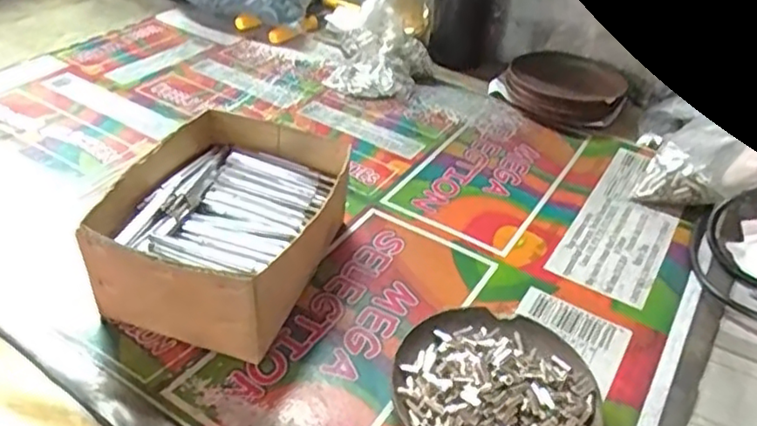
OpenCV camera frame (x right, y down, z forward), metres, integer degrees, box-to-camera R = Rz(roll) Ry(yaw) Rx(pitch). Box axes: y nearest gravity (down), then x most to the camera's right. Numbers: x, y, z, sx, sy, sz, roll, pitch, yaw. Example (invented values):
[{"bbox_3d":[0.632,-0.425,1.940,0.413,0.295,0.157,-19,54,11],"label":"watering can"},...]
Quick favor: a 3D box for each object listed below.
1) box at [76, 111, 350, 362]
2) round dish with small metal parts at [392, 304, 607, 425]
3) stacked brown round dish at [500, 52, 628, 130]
[{"bbox_3d":[-0.095,0.009,0.423,0.124,0.073,0.151,14,41,10],"label":"box"},{"bbox_3d":[0.067,0.099,0.367,0.111,0.027,0.109,3,40,-3],"label":"round dish with small metal parts"},{"bbox_3d":[0.194,-0.131,0.662,0.115,0.033,0.111,3,40,-3],"label":"stacked brown round dish"}]

